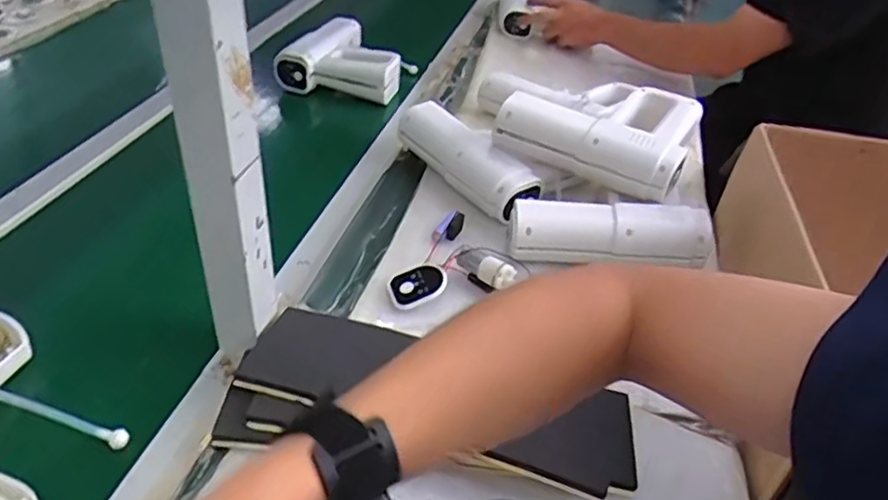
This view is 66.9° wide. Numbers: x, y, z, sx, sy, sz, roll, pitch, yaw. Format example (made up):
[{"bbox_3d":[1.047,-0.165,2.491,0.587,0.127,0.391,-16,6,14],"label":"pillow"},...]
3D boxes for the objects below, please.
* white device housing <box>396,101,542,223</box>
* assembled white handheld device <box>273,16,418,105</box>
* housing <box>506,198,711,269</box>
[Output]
[{"bbox_3d":[0.031,-0.114,0.835,0.071,0.060,0.222,-21,44,-29],"label":"white device housing"},{"bbox_3d":[-0.149,-0.331,1.112,0.205,0.059,0.221,10,38,8],"label":"assembled white handheld device"},{"bbox_3d":[0.183,-0.021,0.729,0.220,0.047,0.056,1,38,-4],"label":"housing"}]

